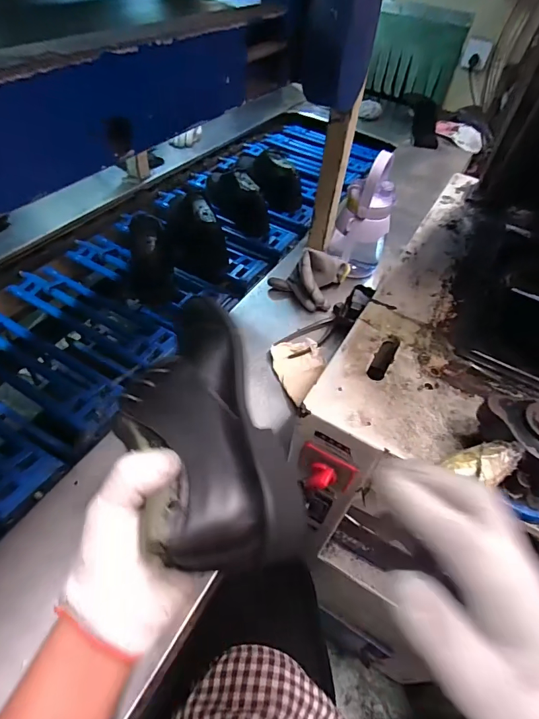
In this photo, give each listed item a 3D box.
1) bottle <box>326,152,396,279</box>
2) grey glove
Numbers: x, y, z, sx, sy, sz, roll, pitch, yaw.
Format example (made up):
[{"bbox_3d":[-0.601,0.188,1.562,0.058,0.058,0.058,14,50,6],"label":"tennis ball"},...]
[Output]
[{"bbox_3d":[0.185,-0.266,0.747,0.103,0.234,0.109,16,50,7],"label":"bottle"},{"bbox_3d":[0.079,-0.168,0.742,0.126,0.084,0.128,28,53,16],"label":"grey glove"}]

